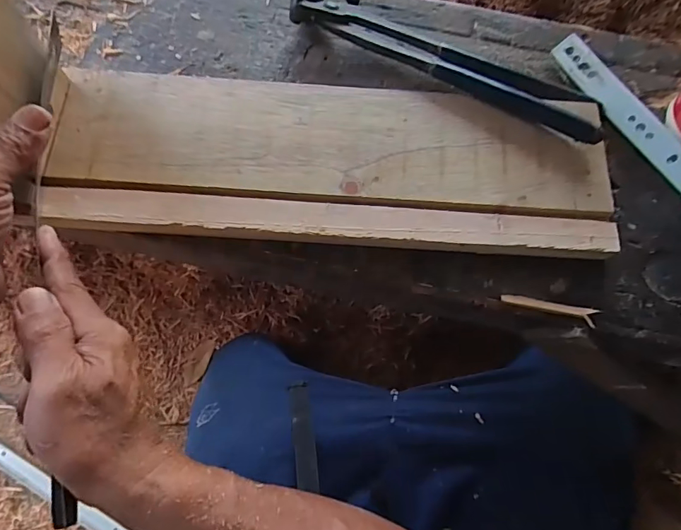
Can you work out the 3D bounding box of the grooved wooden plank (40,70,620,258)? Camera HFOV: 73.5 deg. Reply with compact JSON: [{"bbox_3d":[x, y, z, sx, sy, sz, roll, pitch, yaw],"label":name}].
[{"bbox_3d":[-0.003,-0.072,0.317,0.374,0.024,0.120,2,73,1],"label":"grooved wooden plank"}]

